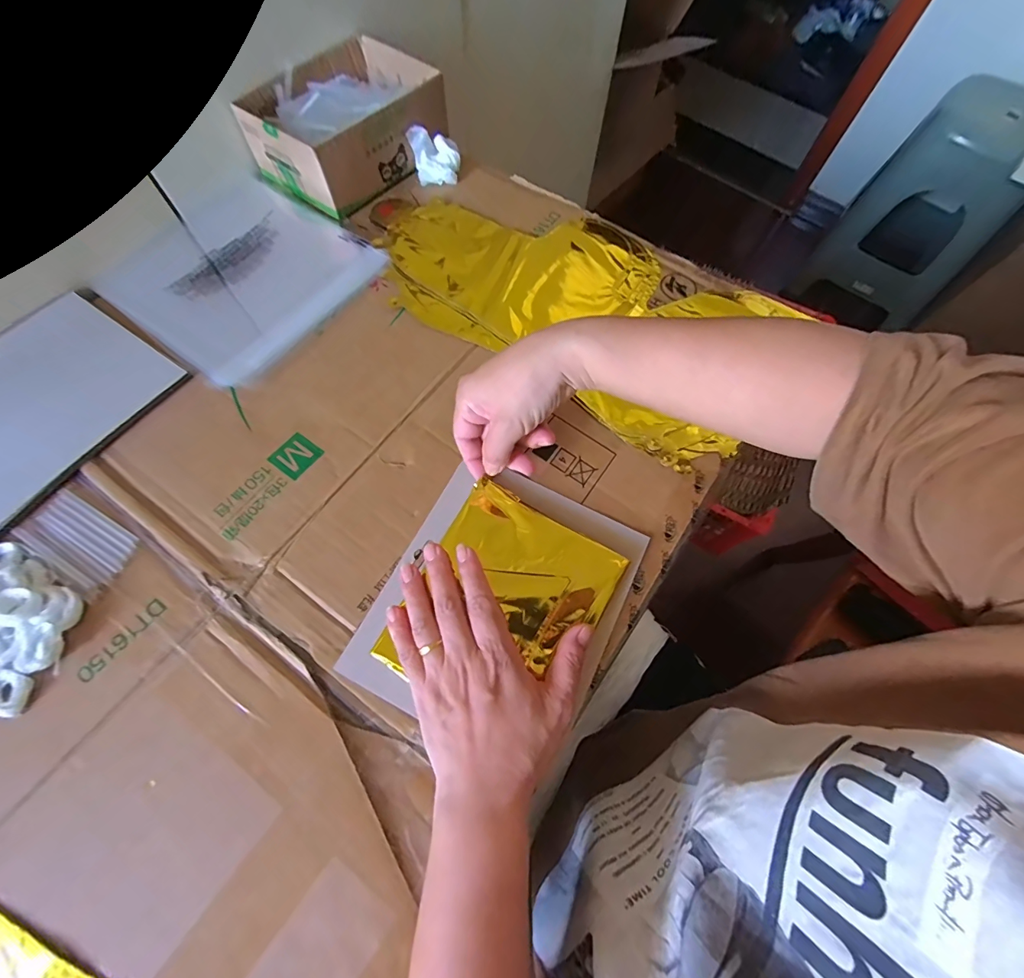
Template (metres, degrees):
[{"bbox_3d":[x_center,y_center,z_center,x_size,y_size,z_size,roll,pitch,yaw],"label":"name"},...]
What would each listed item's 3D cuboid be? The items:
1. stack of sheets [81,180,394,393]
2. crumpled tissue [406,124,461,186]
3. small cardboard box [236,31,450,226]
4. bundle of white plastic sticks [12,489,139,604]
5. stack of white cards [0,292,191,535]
[{"bbox_3d":[-0.271,-0.219,0.443,0.216,0.008,0.208,35,71,12],"label":"stack of sheets"},{"bbox_3d":[-0.084,-0.371,0.490,0.051,0.040,0.041,-23,70,-10],"label":"crumpled tissue"},{"bbox_3d":[-0.176,-0.400,0.483,0.145,0.065,0.191,35,71,12],"label":"small cardboard box"},{"bbox_3d":[-0.325,0.037,0.330,0.091,0.006,0.047,33,71,12],"label":"bundle of white plastic sticks"},{"bbox_3d":[-0.405,-0.071,0.372,0.163,0.006,0.192,31,70,11],"label":"stack of white cards"}]

